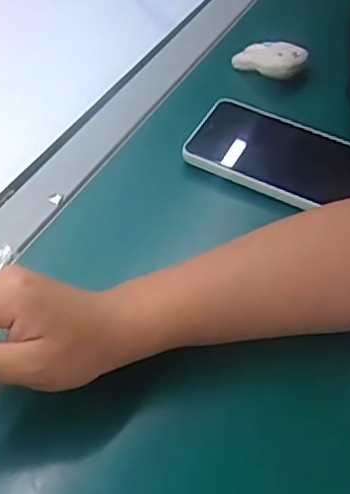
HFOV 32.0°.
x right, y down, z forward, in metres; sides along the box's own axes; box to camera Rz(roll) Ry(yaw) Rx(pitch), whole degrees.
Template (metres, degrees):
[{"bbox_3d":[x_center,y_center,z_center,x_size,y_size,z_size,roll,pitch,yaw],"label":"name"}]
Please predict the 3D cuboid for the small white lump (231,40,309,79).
[{"bbox_3d":[0.086,-0.172,0.560,0.069,0.025,0.025,7,47,20],"label":"small white lump"}]

